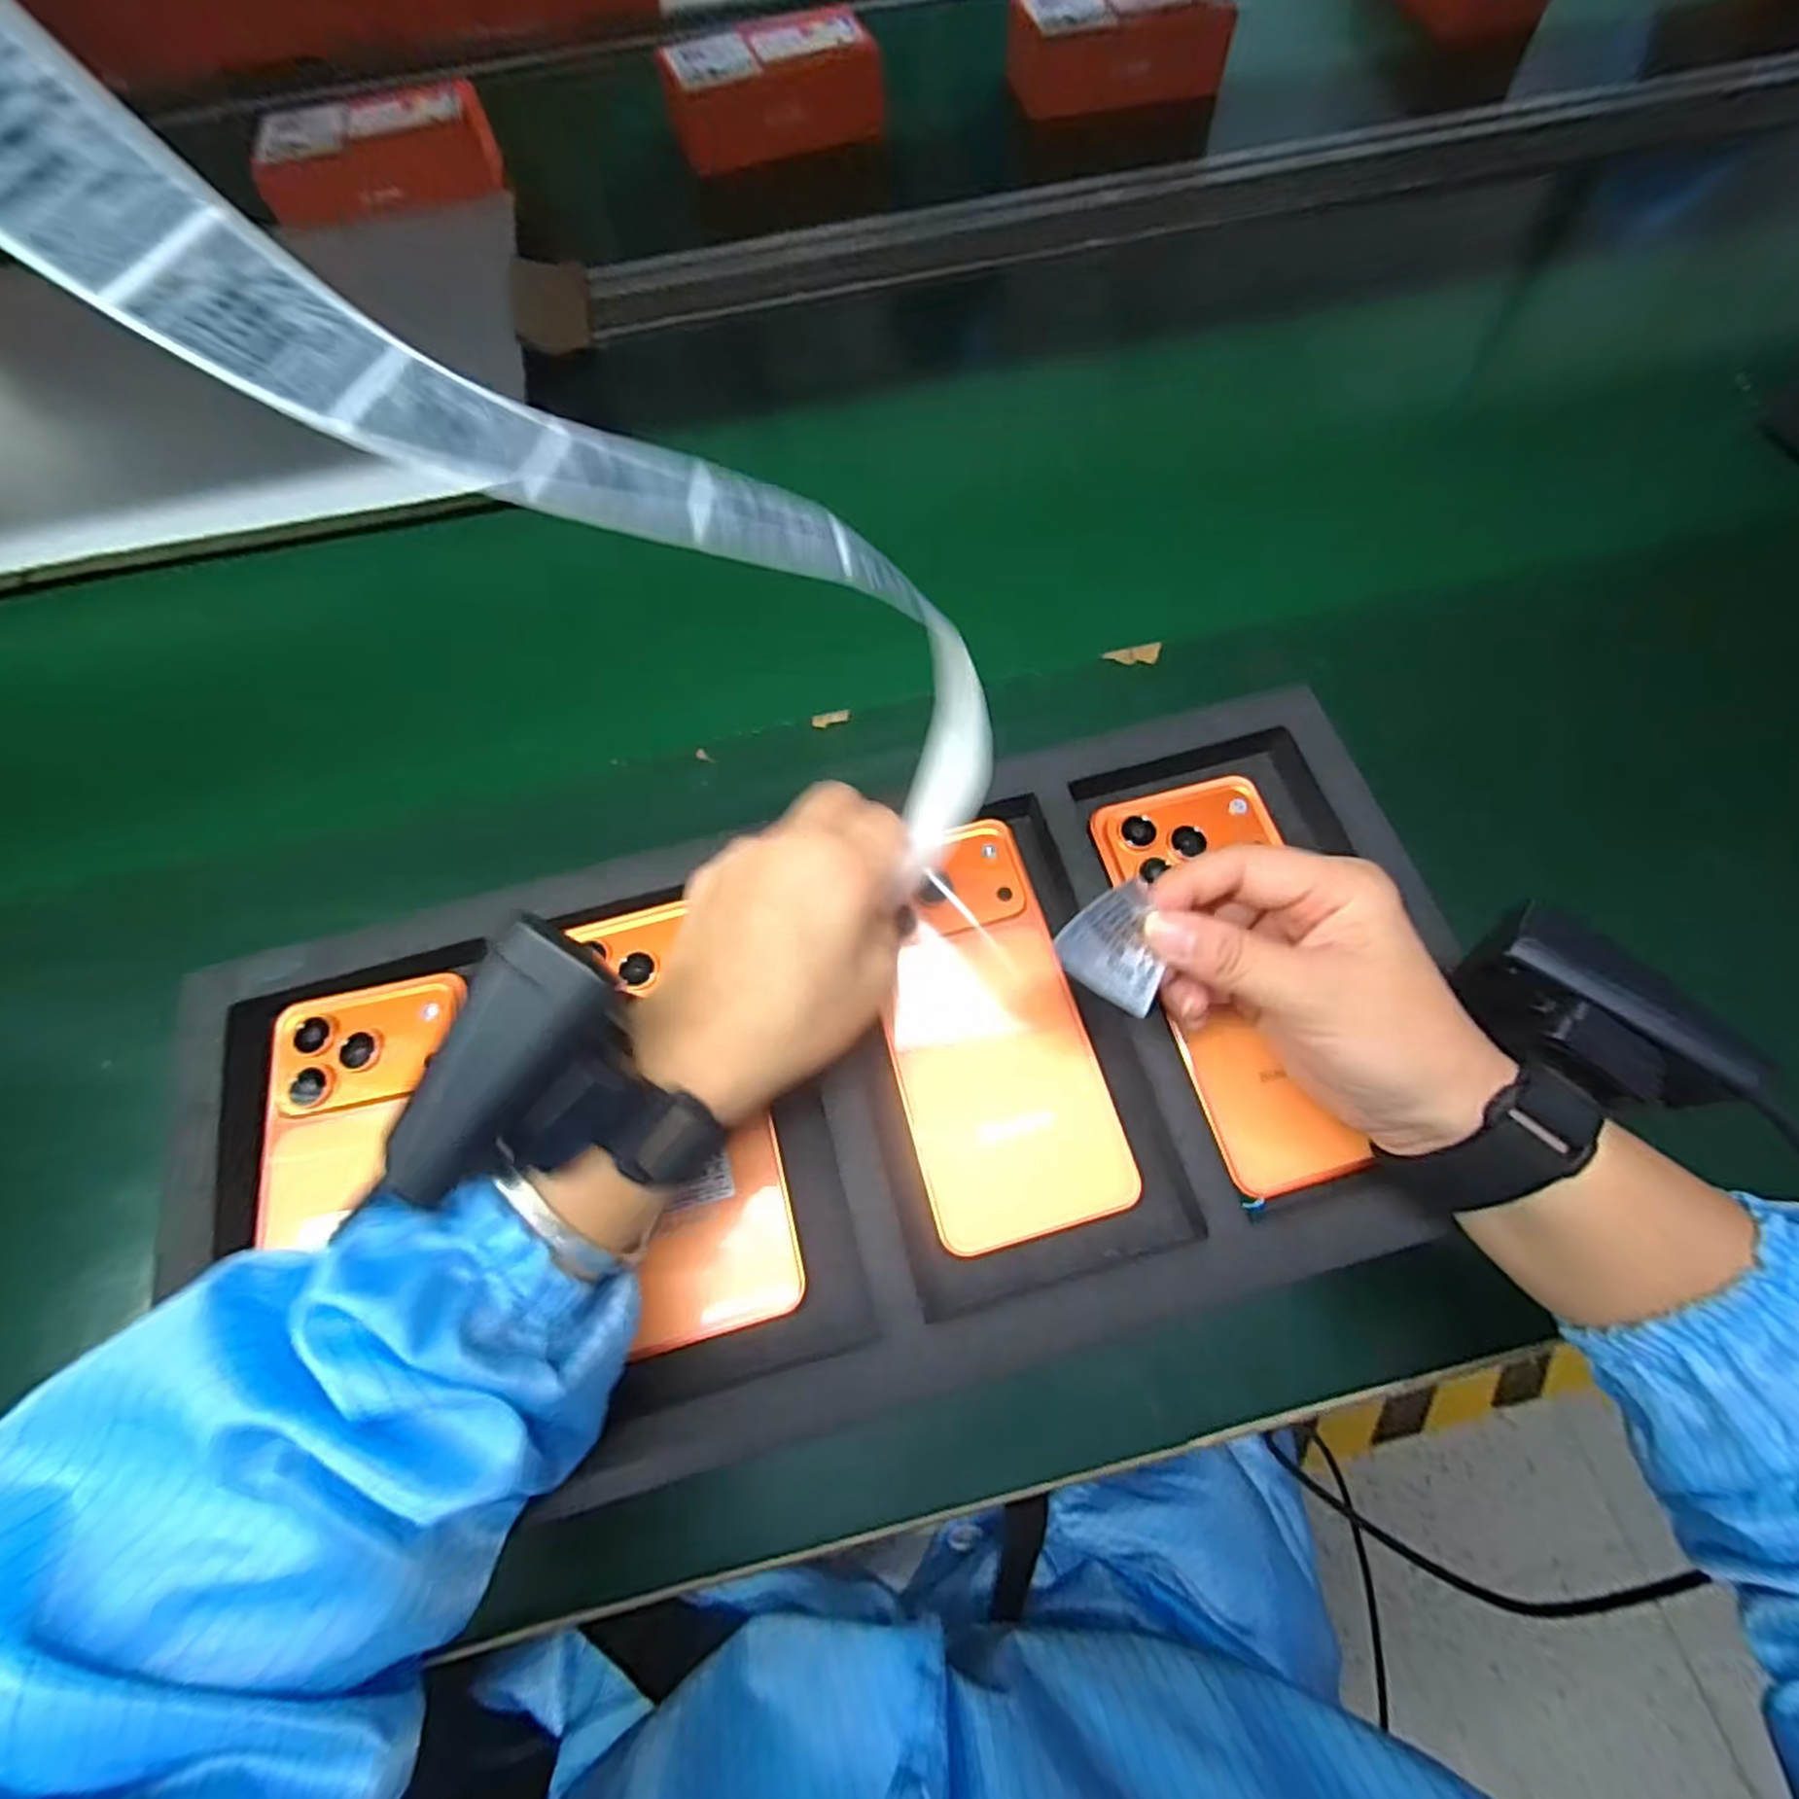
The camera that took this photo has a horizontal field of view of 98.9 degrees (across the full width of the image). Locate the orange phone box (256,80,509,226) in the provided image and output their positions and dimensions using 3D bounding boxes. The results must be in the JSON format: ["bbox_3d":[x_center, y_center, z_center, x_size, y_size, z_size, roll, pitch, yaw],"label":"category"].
[{"bbox_3d":[-0.454,-0.655,0.681,0.207,0.053,0.126,-18,67,-6],"label":"orange phone box"}]

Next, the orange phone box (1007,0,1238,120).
[{"bbox_3d":[0.201,-0.803,0.726,0.189,0.063,0.088,-9,66,-2],"label":"orange phone box"}]

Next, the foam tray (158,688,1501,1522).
[{"bbox_3d":[-0.022,0.073,0.293,0.469,0.032,0.224,-15,67,-4],"label":"foam tray"}]

